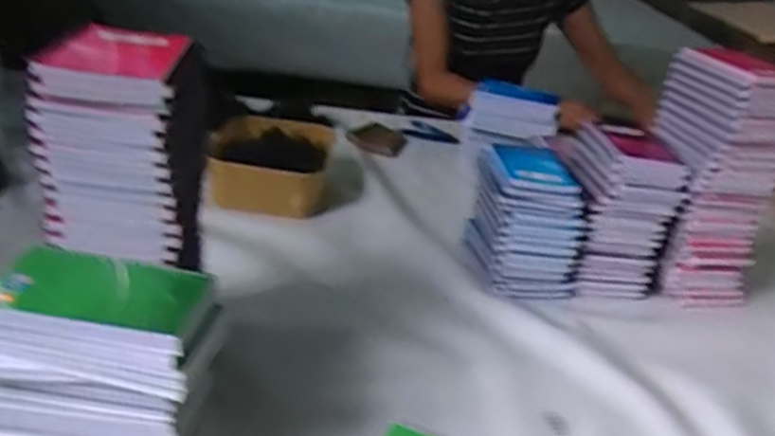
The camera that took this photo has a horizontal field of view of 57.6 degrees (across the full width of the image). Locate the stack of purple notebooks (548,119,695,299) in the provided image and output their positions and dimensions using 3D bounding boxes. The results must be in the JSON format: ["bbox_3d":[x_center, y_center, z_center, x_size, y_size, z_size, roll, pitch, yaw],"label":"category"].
[{"bbox_3d":[0.271,-0.010,0.859,0.117,0.166,0.129,3,27,-9],"label":"stack of purple notebooks"}]

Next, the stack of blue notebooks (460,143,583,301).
[{"bbox_3d":[0.161,0.002,0.847,0.108,0.133,0.128,3,27,-9],"label":"stack of blue notebooks"}]

